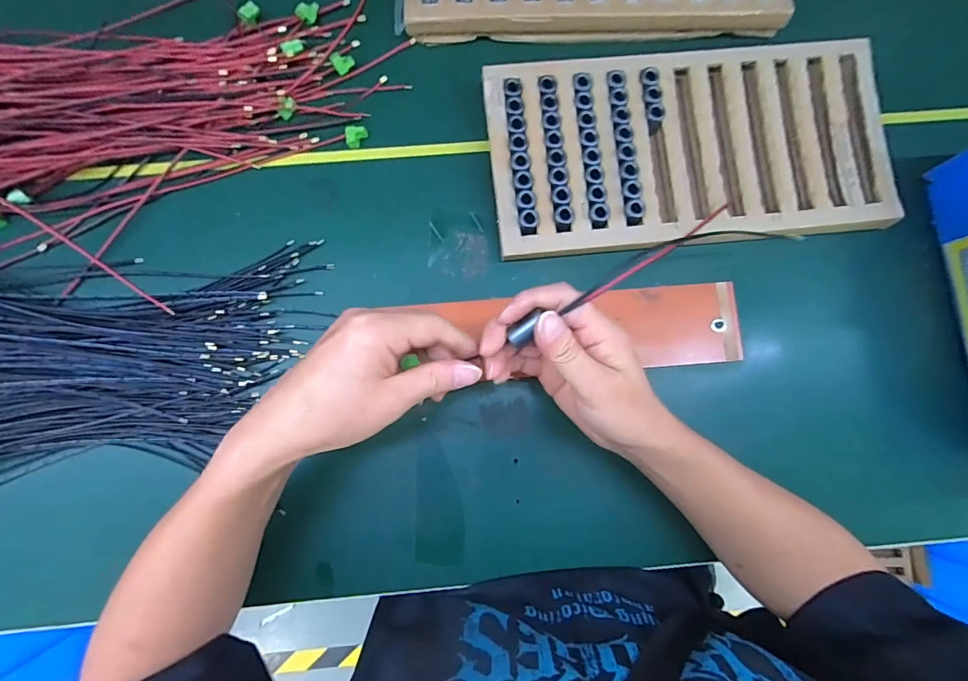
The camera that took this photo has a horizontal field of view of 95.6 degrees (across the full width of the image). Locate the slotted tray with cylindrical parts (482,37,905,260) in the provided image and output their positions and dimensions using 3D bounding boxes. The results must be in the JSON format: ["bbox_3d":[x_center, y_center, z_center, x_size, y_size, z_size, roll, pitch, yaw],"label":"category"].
[{"bbox_3d":[0.187,-0.177,0.403,0.358,0.031,0.180,-6,86,0],"label":"slotted tray with cylindrical parts"}]

